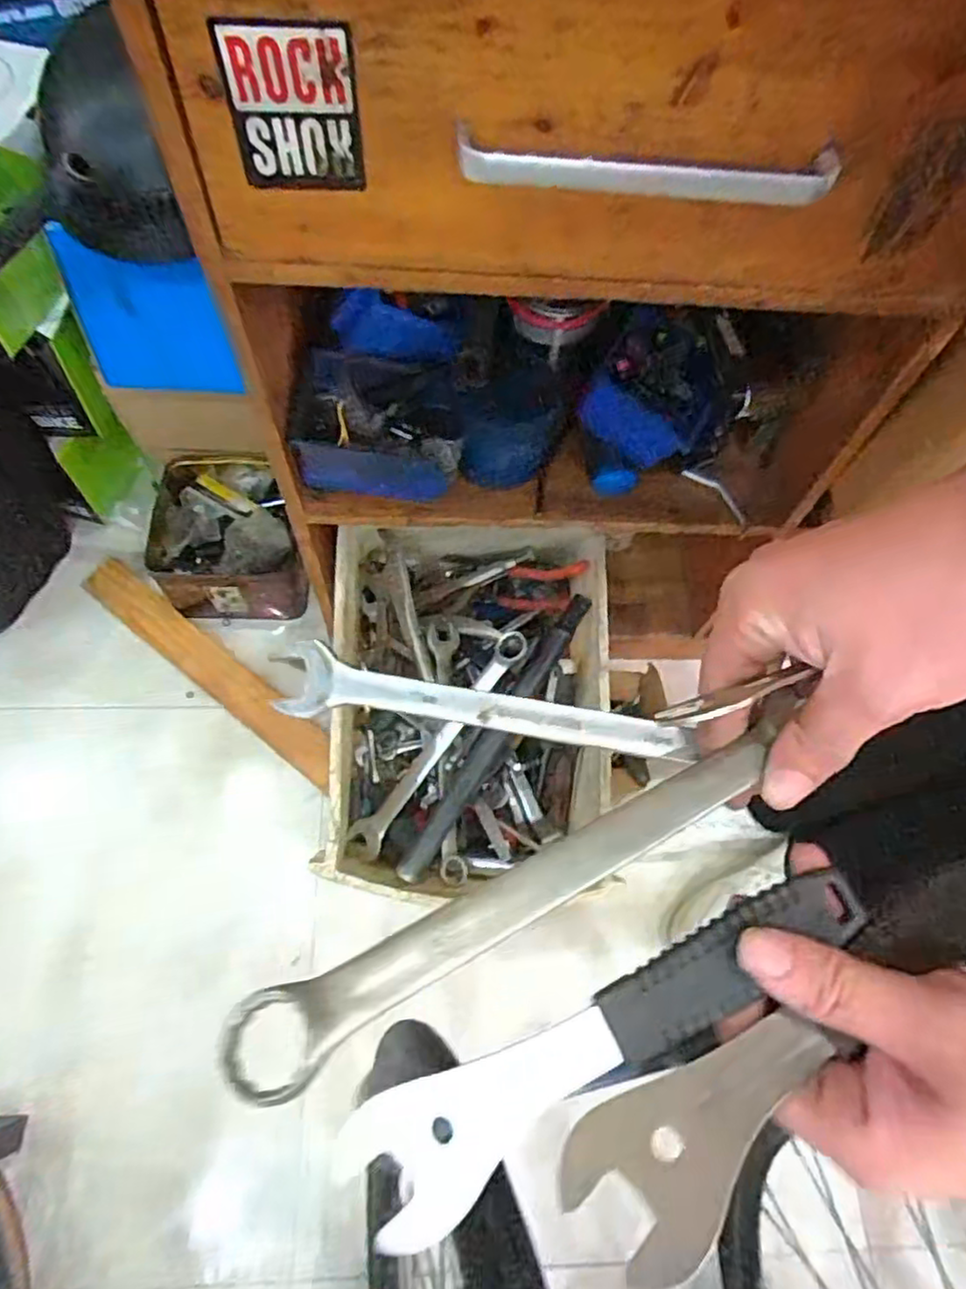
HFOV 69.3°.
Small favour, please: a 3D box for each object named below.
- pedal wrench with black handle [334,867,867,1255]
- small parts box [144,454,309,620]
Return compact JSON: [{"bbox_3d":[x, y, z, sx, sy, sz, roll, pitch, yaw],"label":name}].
[{"bbox_3d":[0.046,0.130,0.234,0.189,0.010,0.041,-28,72,-7],"label":"pedal wrench with black handle"},{"bbox_3d":[-0.354,-0.139,0.967,0.184,0.109,0.206,-12,67,-9],"label":"small parts box"}]

